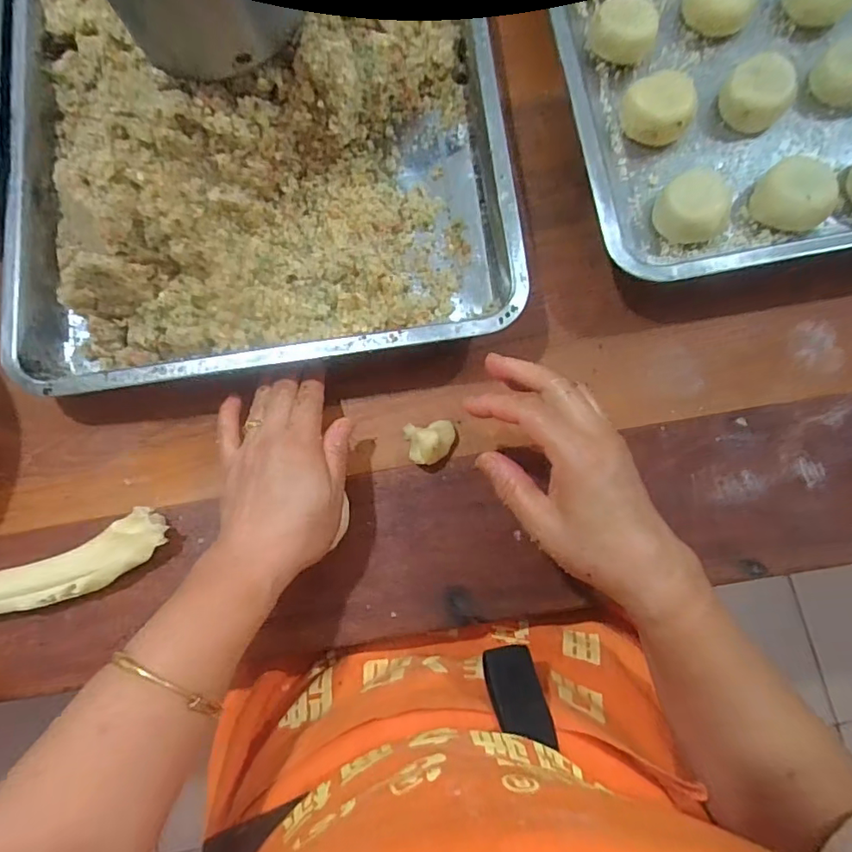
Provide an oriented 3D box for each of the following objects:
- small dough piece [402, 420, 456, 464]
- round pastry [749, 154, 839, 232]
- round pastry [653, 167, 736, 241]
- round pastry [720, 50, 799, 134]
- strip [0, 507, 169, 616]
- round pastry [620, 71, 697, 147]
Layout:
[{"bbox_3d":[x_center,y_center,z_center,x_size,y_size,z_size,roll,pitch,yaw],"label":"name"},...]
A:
[{"bbox_3d":[0.003,0.013,0.400,0.037,0.025,0.032,-2,78,2],"label":"small dough piece"},{"bbox_3d":[0.280,-0.174,0.408,0.050,0.031,0.053,-1,78,3],"label":"round pastry"},{"bbox_3d":[0.203,-0.164,0.411,0.048,0.033,0.051,-1,78,3],"label":"round pastry"},{"bbox_3d":[0.261,-0.261,0.424,0.049,0.030,0.049,-1,78,3],"label":"round pastry"},{"bbox_3d":[-0.322,0.119,0.396,0.271,0.036,0.046,-15,78,0],"label":"strip"},{"bbox_3d":[0.185,-0.254,0.430,0.053,0.030,0.049,-1,78,3],"label":"round pastry"}]

